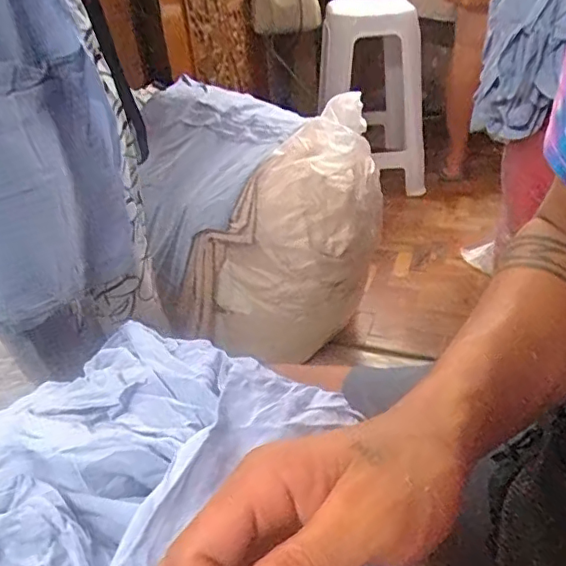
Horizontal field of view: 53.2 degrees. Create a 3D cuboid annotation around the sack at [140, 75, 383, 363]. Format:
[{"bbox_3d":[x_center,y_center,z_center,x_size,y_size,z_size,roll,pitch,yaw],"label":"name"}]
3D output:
[{"bbox_3d":[-0.039,-0.125,1.291,0.491,0.495,0.434,-11,36,-9],"label":"sack"}]

